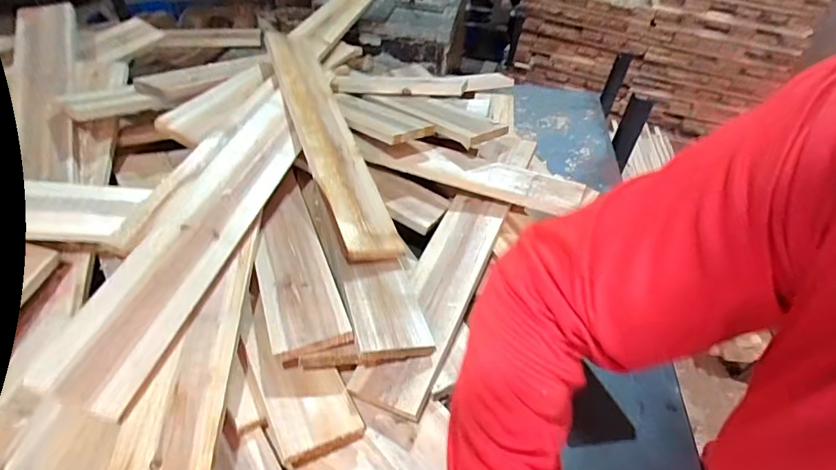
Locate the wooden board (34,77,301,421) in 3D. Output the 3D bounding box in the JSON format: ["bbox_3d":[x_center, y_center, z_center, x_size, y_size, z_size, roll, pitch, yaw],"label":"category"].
[{"bbox_3d":[-0.238,-0.029,0.547,0.088,0.024,0.479,29,44,-18],"label":"wooden board"}]

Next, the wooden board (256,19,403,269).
[{"bbox_3d":[-0.138,-0.161,0.677,0.082,0.026,0.487,0,47,-35],"label":"wooden board"}]

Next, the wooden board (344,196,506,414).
[{"bbox_3d":[0.028,0.058,0.560,0.080,0.015,0.320,13,46,20],"label":"wooden board"}]

